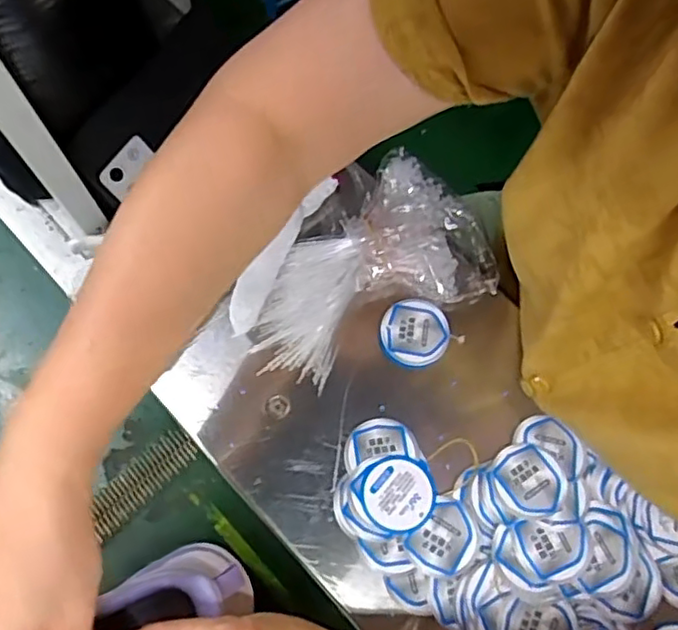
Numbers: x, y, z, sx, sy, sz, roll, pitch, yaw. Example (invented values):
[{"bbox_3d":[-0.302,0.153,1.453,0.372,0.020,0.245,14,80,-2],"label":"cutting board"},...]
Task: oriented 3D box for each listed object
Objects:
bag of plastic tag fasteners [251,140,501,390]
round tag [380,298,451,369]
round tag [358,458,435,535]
[{"bbox_3d":[0.020,-0.031,0.458,0.183,0.032,0.116,-33,72,-13],"label":"bag of plastic tag fasteners"},{"bbox_3d":[0.055,0.013,0.450,0.047,0.008,0.050,-2,66,4],"label":"round tag"},{"bbox_3d":[0.039,0.116,0.408,0.048,0.004,0.047,-2,66,4],"label":"round tag"}]

